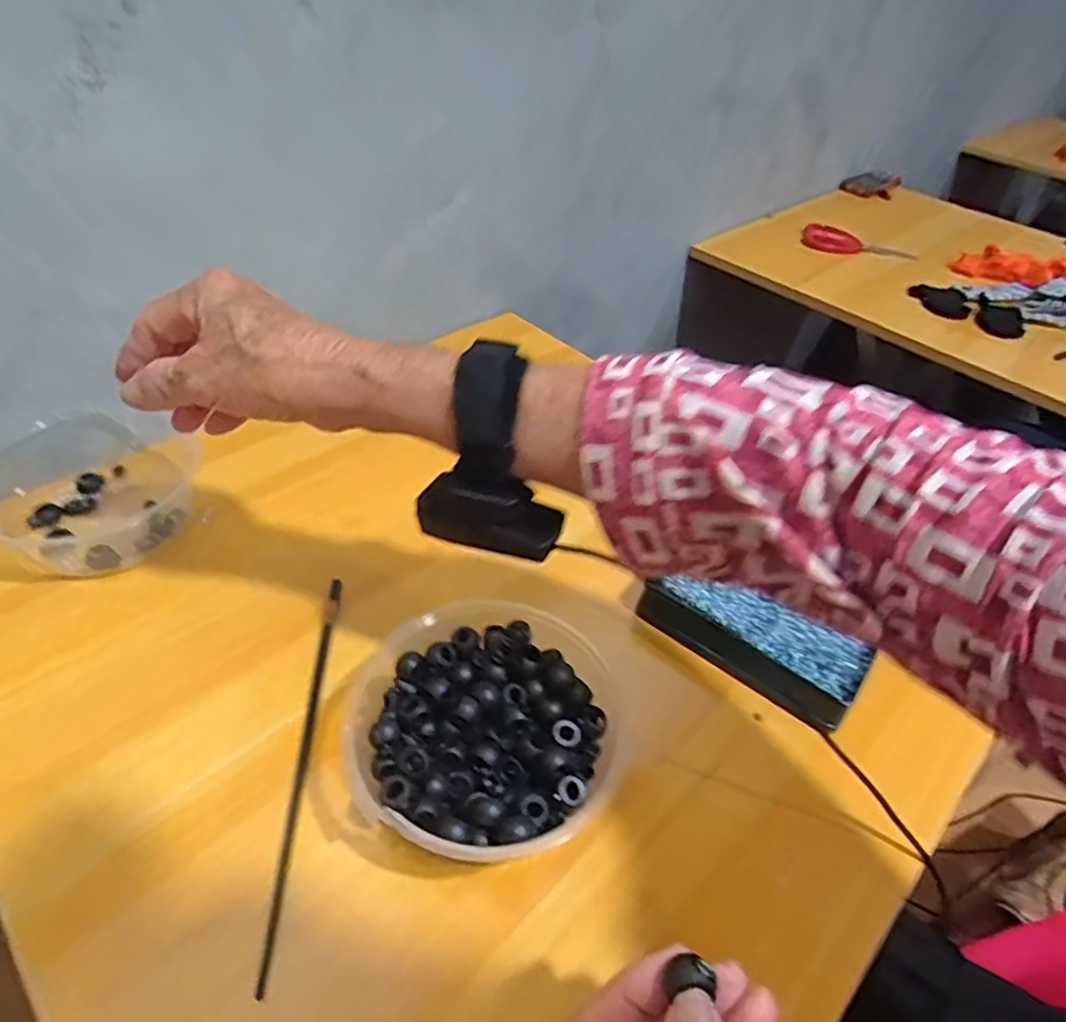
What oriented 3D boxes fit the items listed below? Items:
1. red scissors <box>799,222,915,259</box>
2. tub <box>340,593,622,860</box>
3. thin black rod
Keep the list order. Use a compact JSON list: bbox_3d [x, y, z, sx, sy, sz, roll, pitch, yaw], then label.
[{"bbox_3d":[0.490,-0.403,1.014,0.159,0.017,0.063,25,48,19],"label":"red scissors"},{"bbox_3d":[-0.031,0.120,0.370,0.160,0.054,0.142,16,45,10],"label":"tub"},{"bbox_3d":[-0.130,0.133,0.381,0.008,0.006,0.232,1,44,-5],"label":"thin black rod"}]

